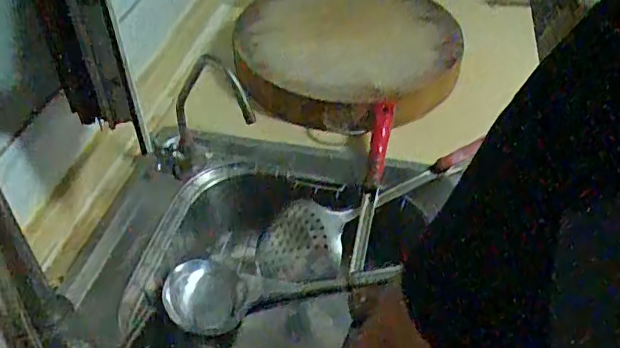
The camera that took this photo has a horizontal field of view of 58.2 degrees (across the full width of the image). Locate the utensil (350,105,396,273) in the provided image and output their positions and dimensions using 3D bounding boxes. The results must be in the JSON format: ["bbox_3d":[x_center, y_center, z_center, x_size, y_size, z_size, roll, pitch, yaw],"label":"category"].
[{"bbox_3d":[0.074,0.012,0.659,0.022,0.029,0.209,9,71,10],"label":"utensil"}]

